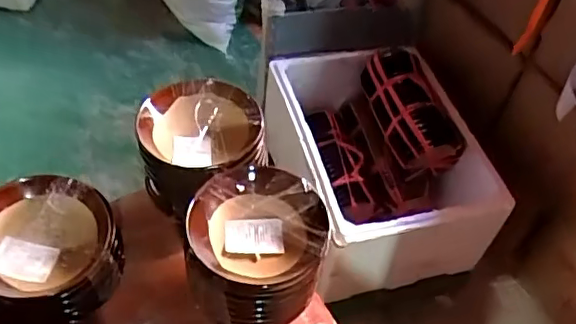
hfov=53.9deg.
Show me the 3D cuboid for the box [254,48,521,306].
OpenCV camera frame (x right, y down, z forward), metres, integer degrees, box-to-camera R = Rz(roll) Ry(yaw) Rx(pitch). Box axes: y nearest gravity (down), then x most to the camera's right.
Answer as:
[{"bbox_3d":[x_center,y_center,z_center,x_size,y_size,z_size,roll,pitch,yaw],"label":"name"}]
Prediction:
[{"bbox_3d":[0.212,-0.016,1.489,0.447,0.301,0.633,-11,52,-15],"label":"box"}]

